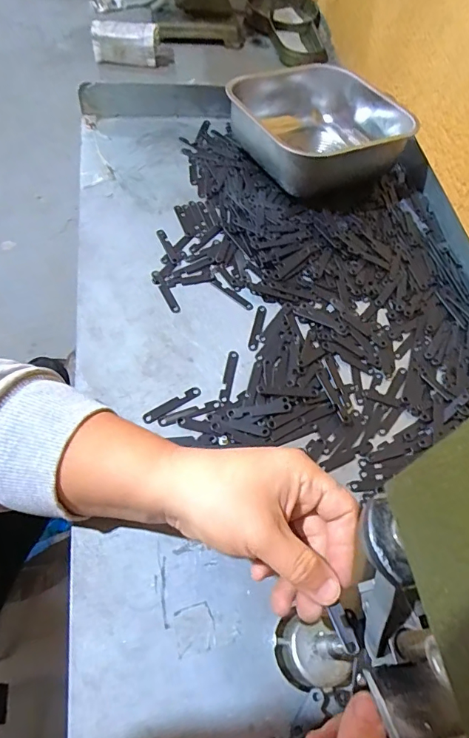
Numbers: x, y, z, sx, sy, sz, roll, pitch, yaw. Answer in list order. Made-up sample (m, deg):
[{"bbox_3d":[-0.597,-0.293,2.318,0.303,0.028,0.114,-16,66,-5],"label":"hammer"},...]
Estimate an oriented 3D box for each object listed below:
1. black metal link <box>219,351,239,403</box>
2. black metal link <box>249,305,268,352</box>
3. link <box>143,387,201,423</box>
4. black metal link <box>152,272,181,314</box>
[{"bbox_3d":[-0.005,0.006,0.388,0.008,0.004,0.050,14,58,1],"label":"black metal link"},{"bbox_3d":[0.021,-0.039,0.413,0.010,0.004,0.050,16,58,3],"label":"black metal link"},{"bbox_3d":[-0.050,0.028,0.368,0.051,0.004,0.009,-30,67,-22],"label":"link"},{"bbox_3d":[-0.064,-0.072,0.426,0.010,0.004,0.053,-24,64,-20],"label":"black metal link"}]

